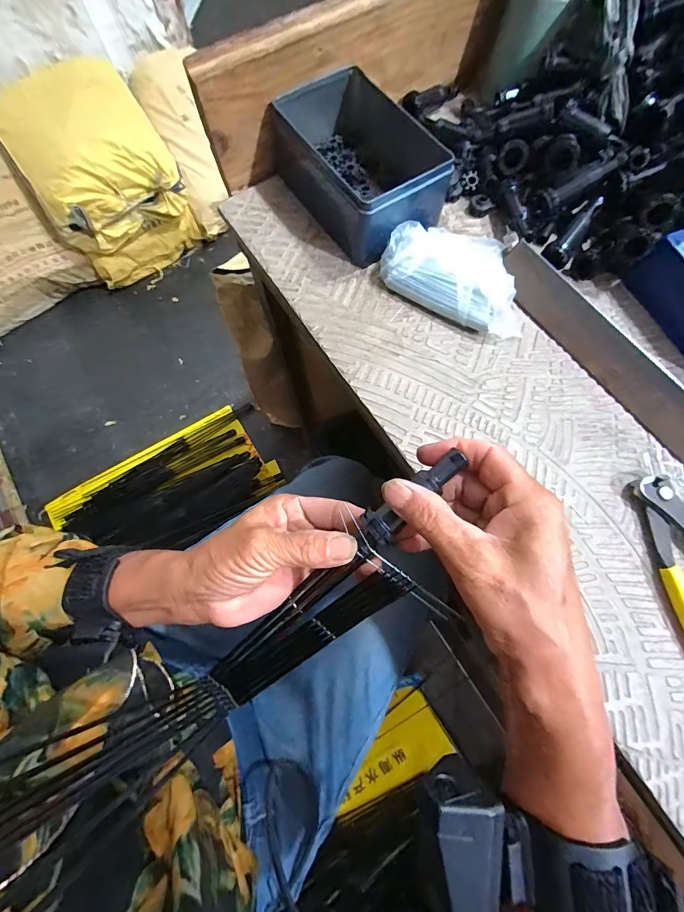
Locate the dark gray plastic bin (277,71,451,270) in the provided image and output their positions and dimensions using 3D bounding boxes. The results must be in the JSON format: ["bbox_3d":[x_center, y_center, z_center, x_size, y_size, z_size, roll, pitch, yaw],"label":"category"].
[{"bbox_3d":[0.016,-0.267,0.349,0.112,0.057,0.158,-29,75,-7],"label":"dark gray plastic bin"}]

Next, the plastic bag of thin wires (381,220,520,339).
[{"bbox_3d":[0.100,-0.154,0.327,0.131,0.033,0.068,33,77,10],"label":"plastic bag of thin wires"}]

